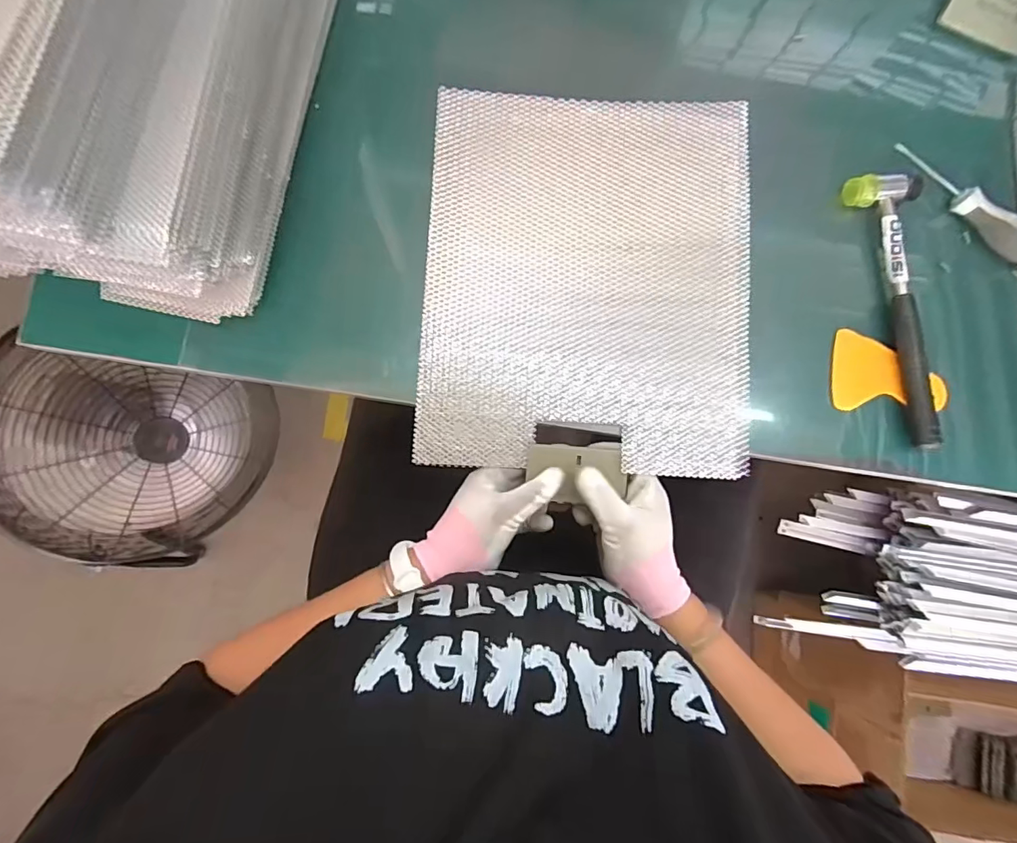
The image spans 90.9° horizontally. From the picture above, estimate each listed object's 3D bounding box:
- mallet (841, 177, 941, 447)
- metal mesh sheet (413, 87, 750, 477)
[{"bbox_3d":[0.351,-0.101,0.437,0.051,0.022,0.241,-9,84,-4],"label":"mallet"},{"bbox_3d":[0.067,-0.123,0.432,0.272,0.012,0.324,3,86,-1],"label":"metal mesh sheet"}]

